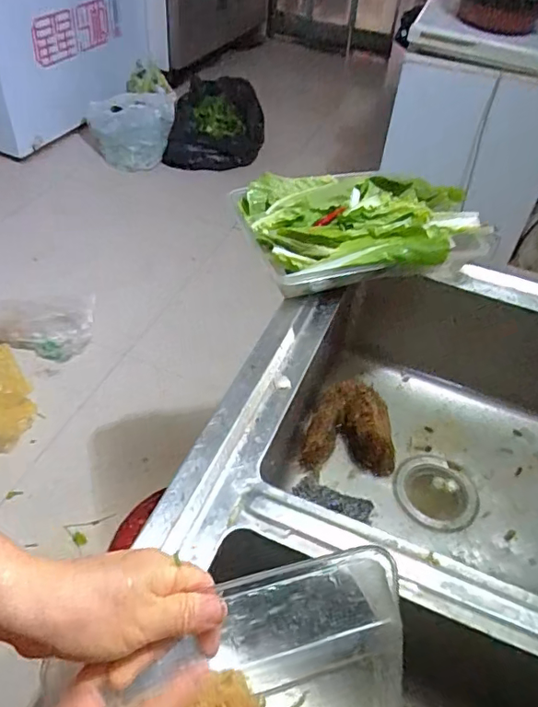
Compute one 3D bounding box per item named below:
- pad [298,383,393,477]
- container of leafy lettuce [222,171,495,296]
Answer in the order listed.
[{"bbox_3d":[0.110,0.103,0.767,0.126,0.049,0.131,4,46,-2],"label":"pad"},{"bbox_3d":[0.125,-0.183,0.743,0.318,0.082,0.219,-6,47,-12],"label":"container of leafy lettuce"}]

